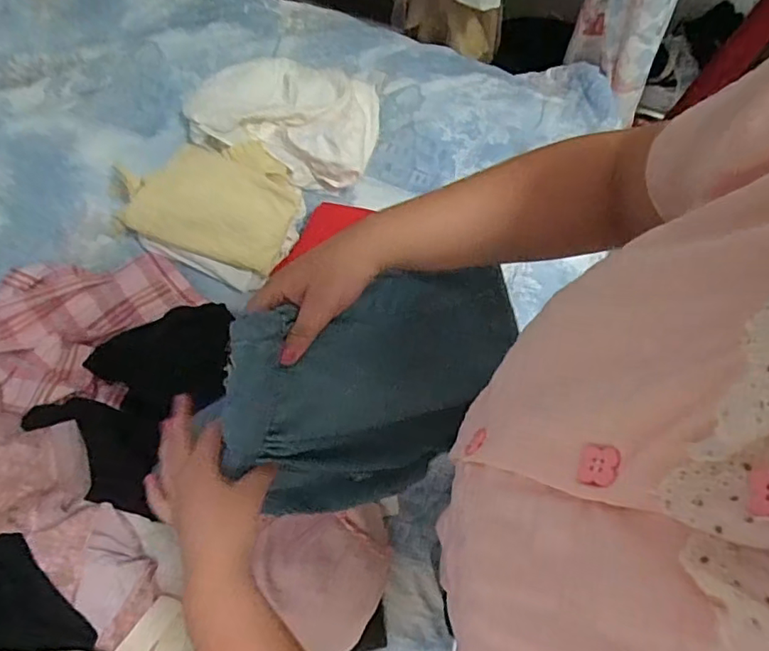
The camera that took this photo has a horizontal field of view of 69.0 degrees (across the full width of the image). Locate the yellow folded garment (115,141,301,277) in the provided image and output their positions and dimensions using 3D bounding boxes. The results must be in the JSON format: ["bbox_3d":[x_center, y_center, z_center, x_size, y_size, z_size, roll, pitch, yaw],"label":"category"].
[{"bbox_3d":[-0.265,-0.210,0.900,0.263,0.068,0.187,15,71,6],"label":"yellow folded garment"}]

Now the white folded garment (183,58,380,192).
[{"bbox_3d":[-0.172,-0.366,0.965,0.334,0.072,0.198,15,71,6],"label":"white folded garment"}]

